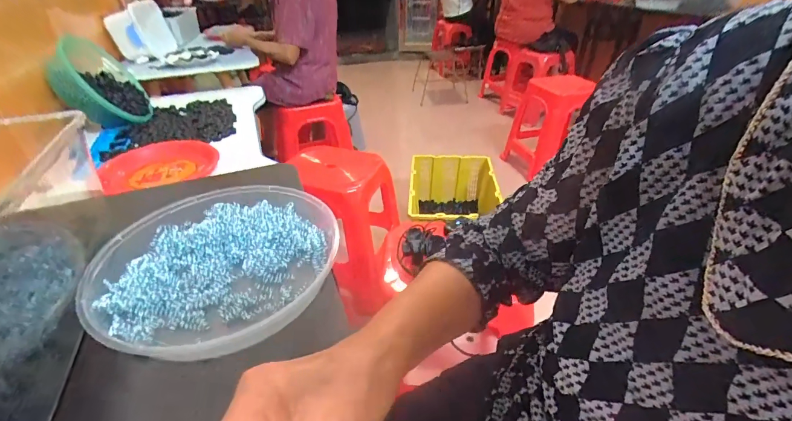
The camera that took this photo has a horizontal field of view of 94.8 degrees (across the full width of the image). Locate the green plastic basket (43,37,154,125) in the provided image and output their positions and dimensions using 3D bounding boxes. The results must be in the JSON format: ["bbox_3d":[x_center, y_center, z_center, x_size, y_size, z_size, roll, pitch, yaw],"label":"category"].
[{"bbox_3d":[-0.787,-0.338,0.982,0.086,0.234,0.279,-40,46,7],"label":"green plastic basket"}]

